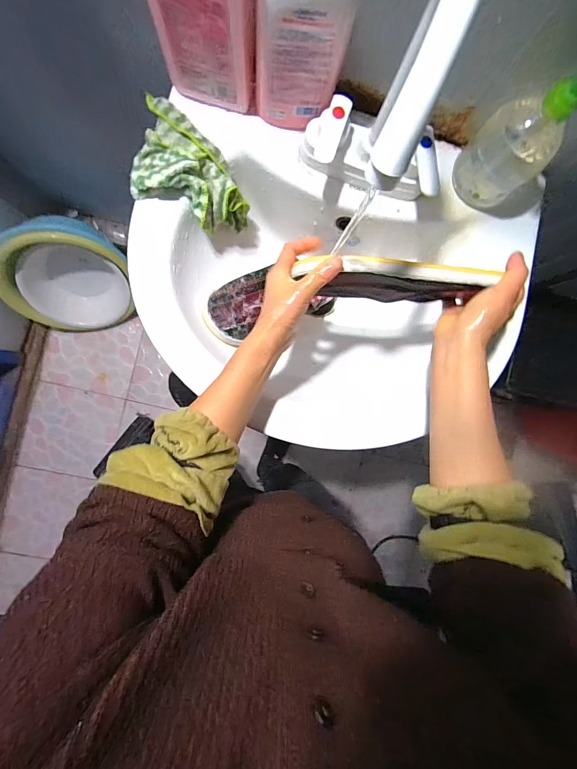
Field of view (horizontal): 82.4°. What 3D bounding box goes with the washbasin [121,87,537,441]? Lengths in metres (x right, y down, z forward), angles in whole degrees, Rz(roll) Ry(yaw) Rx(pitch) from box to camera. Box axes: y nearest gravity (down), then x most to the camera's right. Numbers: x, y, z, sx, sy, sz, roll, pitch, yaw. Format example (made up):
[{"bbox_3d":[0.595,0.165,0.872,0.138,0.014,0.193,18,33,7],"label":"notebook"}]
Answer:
[{"bbox_3d":[0.052,-0.118,0.491,0.514,0.155,0.379,13,90,-7],"label":"washbasin"}]

